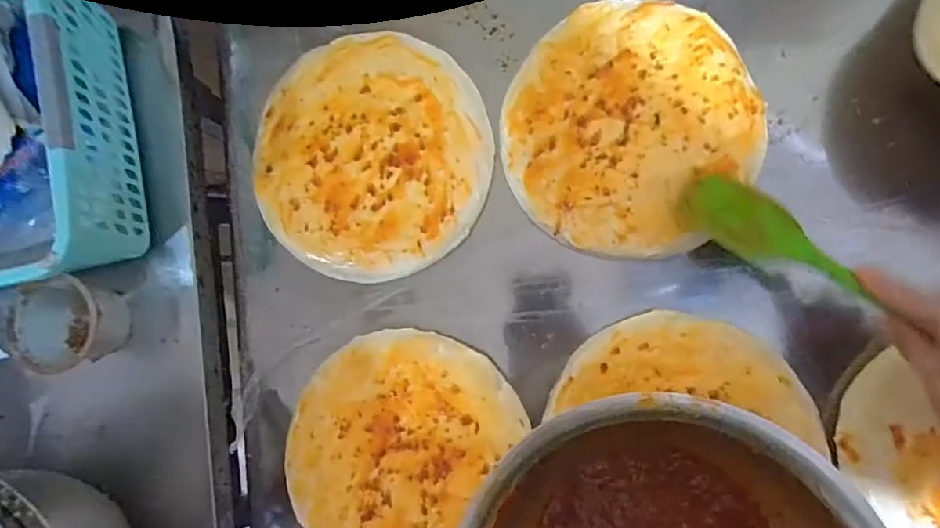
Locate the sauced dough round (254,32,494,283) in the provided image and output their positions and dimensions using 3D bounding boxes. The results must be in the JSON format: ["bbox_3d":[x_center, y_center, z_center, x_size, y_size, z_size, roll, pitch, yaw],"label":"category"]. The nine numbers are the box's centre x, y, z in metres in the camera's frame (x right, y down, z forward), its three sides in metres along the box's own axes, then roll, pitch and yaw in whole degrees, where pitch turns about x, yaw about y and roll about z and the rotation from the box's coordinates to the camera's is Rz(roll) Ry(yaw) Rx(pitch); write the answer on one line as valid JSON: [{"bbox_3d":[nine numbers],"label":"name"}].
[{"bbox_3d":[-0.080,-0.088,0.437,0.187,0.020,0.193,-7,84,7],"label":"sauced dough round"}]

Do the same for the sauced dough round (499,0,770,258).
[{"bbox_3d":[0.124,-0.106,0.414,0.188,0.009,0.191,0,91,8],"label":"sauced dough round"}]

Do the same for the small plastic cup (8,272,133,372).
[{"bbox_3d":[-0.312,0.047,0.417,0.064,0.057,0.071,-4,87,9],"label":"small plastic cup"}]

